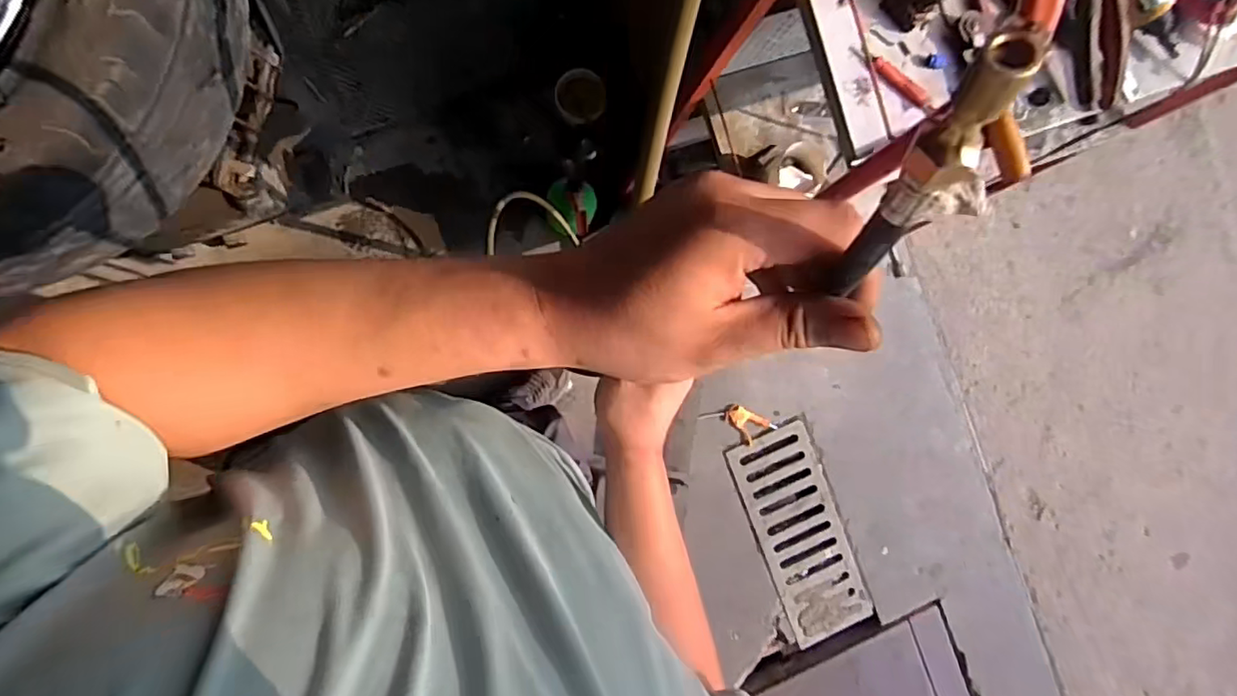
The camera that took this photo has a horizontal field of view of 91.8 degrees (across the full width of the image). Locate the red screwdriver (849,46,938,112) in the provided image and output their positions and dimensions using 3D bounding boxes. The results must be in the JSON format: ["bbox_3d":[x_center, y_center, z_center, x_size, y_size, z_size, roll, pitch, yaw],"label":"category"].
[{"bbox_3d":[0.260,-0.255,0.566,0.101,0.013,0.014,28,86,-9],"label":"red screwdriver"}]

